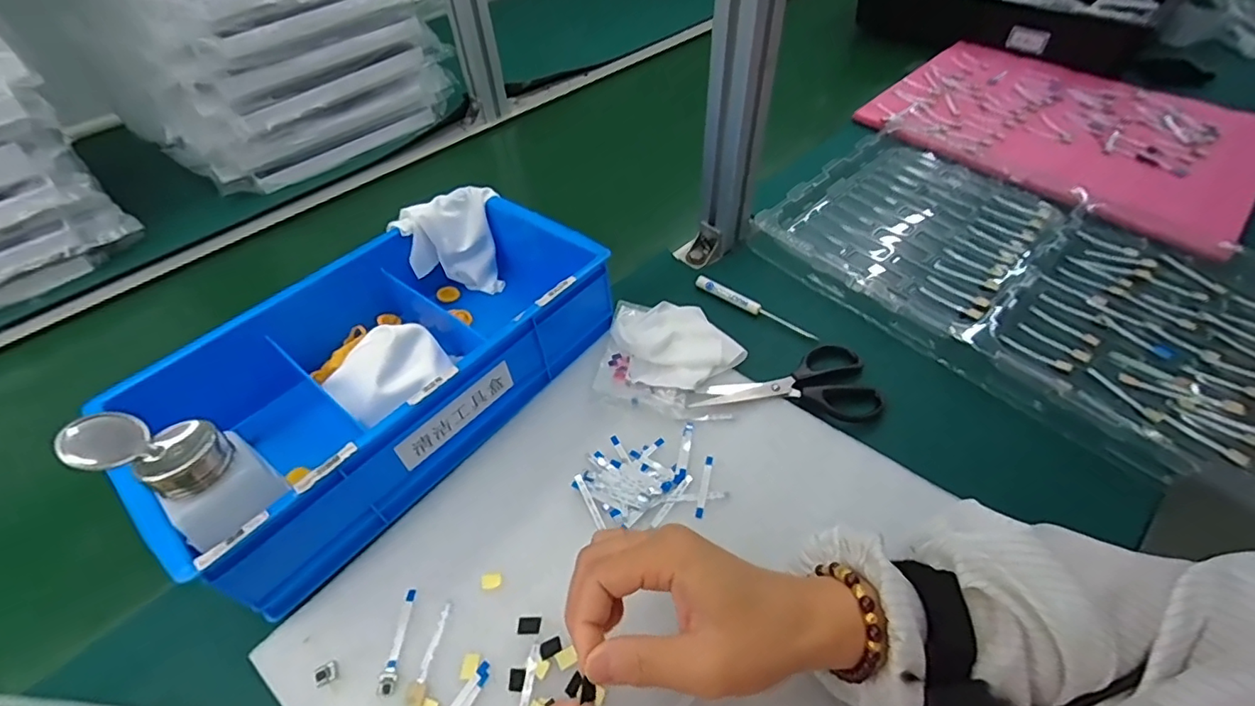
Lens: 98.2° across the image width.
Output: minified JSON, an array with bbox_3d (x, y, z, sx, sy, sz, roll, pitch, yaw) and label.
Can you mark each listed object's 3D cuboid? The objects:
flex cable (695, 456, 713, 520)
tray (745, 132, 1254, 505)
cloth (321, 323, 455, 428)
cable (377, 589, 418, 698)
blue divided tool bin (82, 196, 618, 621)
[{"bbox_3d":[0.057,0.098,0.403,0.006,0.004,0.049,11,51,11],"label":"flex cable"},{"bbox_3d":[0.394,-0.080,0.537,0.303,0.048,0.465,-36,57,-25],"label":"tray"},{"bbox_3d":[-0.192,0.012,0.435,0.087,0.045,0.055,-32,56,-23],"label":"cloth"},{"bbox_3d":[-0.146,0.180,0.342,0.011,0.004,0.060,-1,50,2],"label":"cable"},{"bbox_3d":[-0.197,-0.004,0.443,0.206,0.088,0.348,32,58,26],"label":"blue divided tool bin"}]

